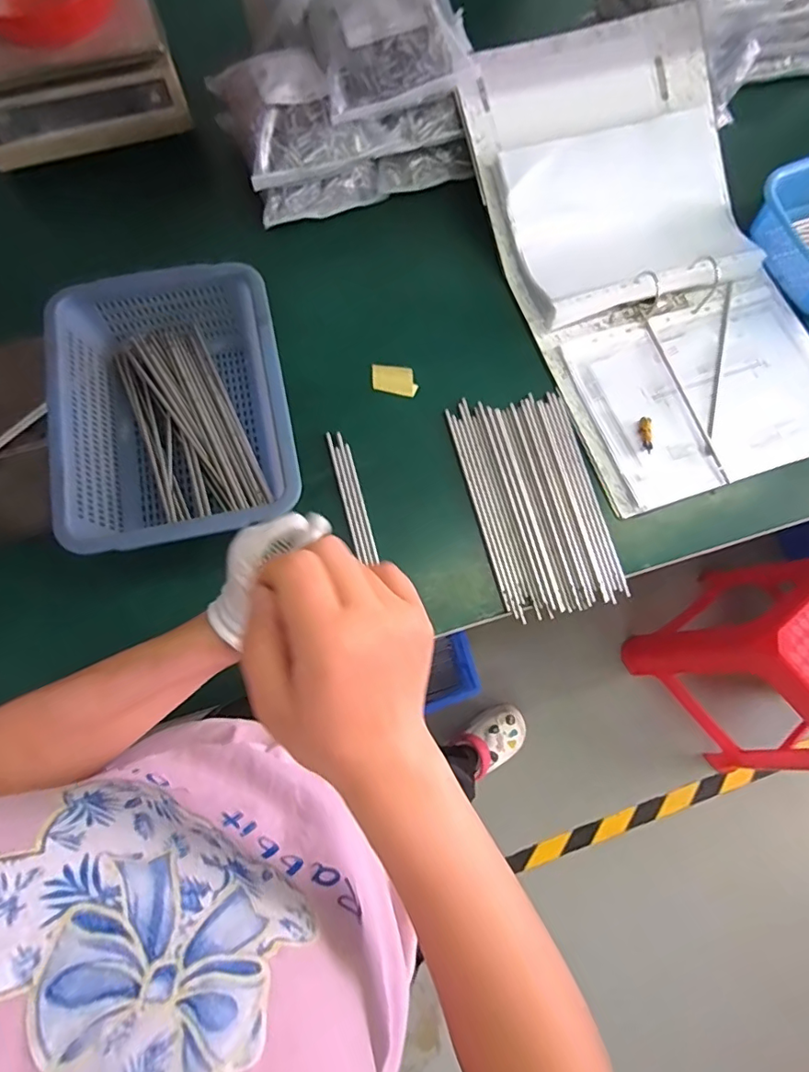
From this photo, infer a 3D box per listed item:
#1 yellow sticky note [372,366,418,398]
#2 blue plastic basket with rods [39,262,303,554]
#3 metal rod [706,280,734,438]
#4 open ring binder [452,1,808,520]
[{"bbox_3d":[-0.012,-0.188,0.642,0.054,0.037,0.007,6,43,7],"label":"yellow sticky note"},{"bbox_3d":[-0.244,-0.128,0.578,0.219,0.103,0.300,-9,75,-4],"label":"blue plastic basket with rods"},{"bbox_3d":[0.394,-0.223,0.659,0.008,0.011,0.221,15,74,2],"label":"metal rod"},{"bbox_3d":[0.313,-0.355,0.649,0.338,0.087,0.594,-18,75,-7],"label":"open ring binder"}]

